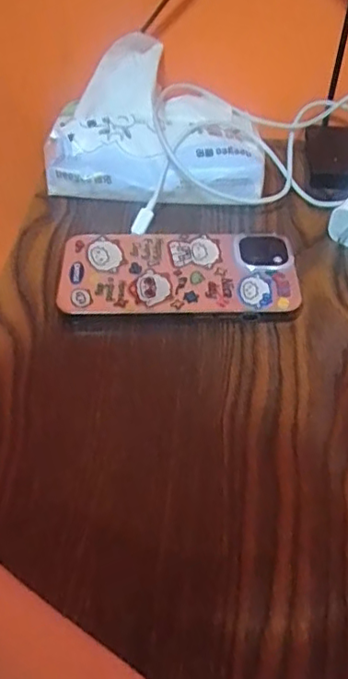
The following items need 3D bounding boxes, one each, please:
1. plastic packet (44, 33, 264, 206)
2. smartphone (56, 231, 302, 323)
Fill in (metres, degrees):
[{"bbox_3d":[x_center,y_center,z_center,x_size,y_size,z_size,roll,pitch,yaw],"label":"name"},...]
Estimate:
[{"bbox_3d":[-0.014,-0.151,0.416,0.151,0.079,0.094,0,49,-1],"label":"plastic packet"},{"bbox_3d":[0.003,-0.039,0.363,0.139,0.019,0.066,0,49,0],"label":"smartphone"}]

